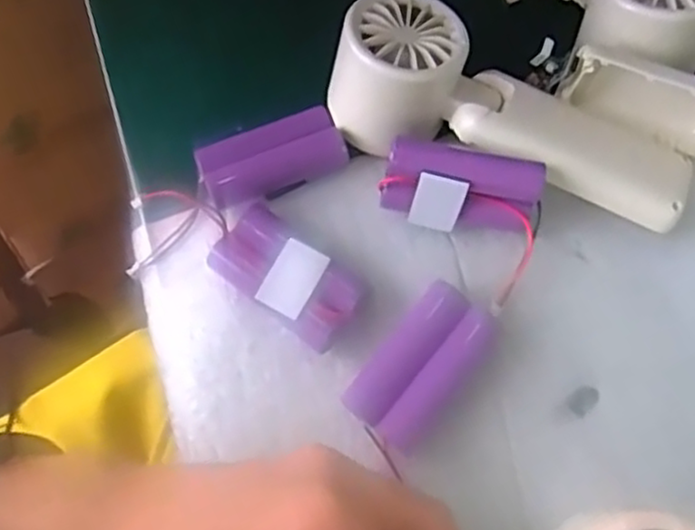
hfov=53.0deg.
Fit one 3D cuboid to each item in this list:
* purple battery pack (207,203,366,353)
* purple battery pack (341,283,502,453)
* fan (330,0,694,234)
[{"bbox_3d":[-0.026,0.006,0.303,0.064,0.023,0.032,37,76,13],"label":"purple battery pack"},{"bbox_3d":[0.032,0.043,0.291,0.034,0.016,0.067,39,76,14],"label":"purple battery pack"},{"bbox_3d":[0.074,-0.066,0.309,0.158,0.051,0.062,21,73,9],"label":"fan"}]

